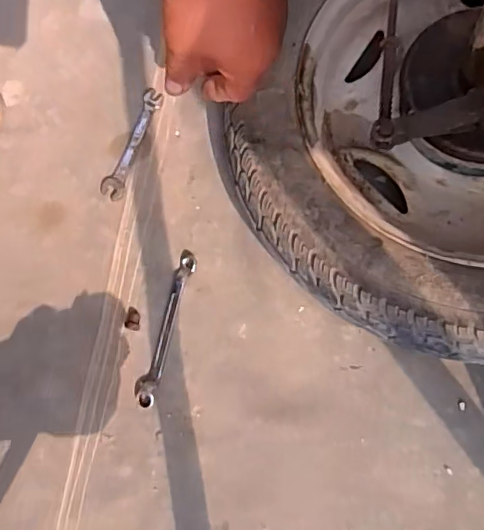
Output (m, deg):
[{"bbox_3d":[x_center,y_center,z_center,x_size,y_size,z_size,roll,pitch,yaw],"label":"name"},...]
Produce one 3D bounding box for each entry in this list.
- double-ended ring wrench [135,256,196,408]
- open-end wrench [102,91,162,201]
[{"bbox_3d":[-0.070,0.058,0.517,0.018,0.011,0.140,16,79,4],"label":"double-ended ring wrench"},{"bbox_3d":[-0.108,-0.122,0.562,0.023,0.004,0.124,18,79,4],"label":"open-end wrench"}]

